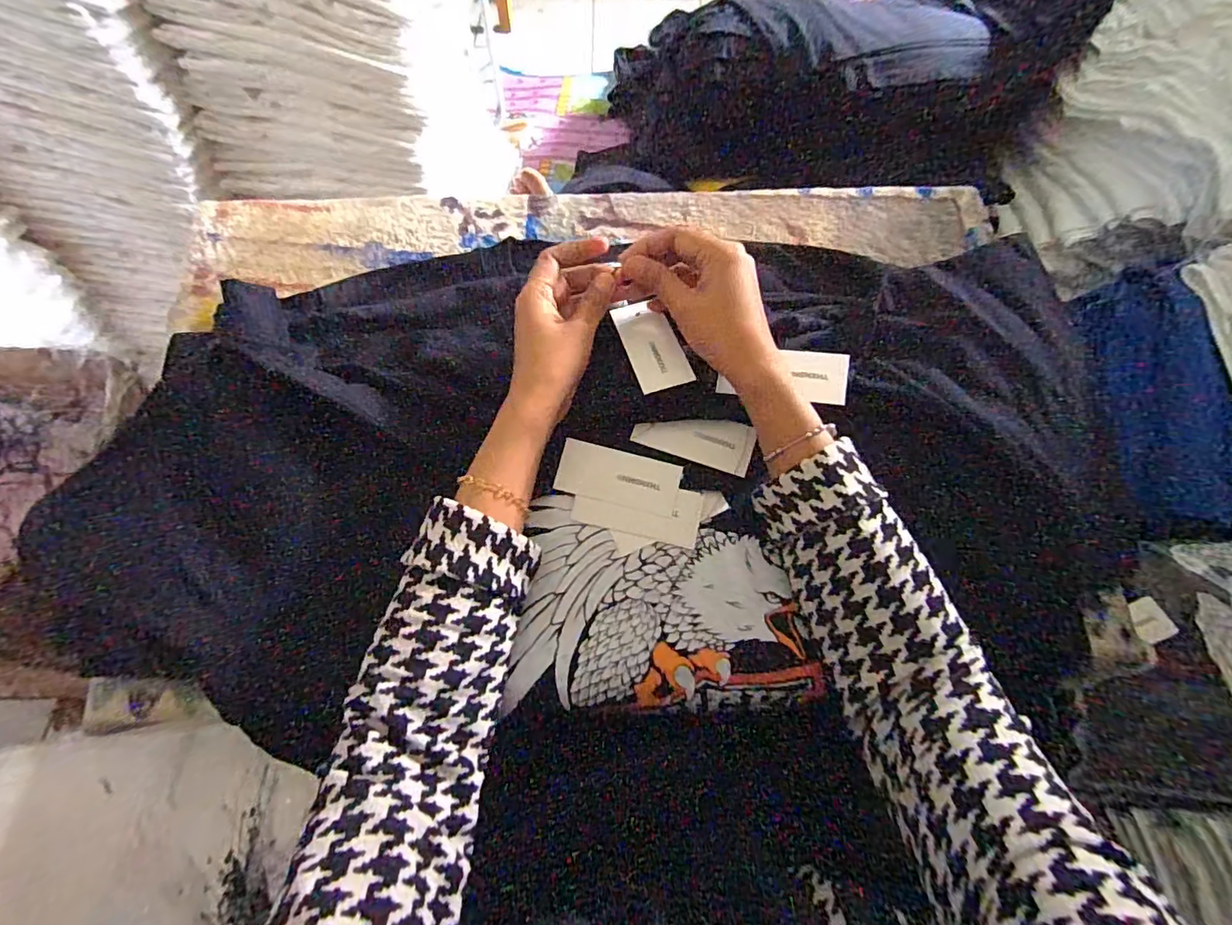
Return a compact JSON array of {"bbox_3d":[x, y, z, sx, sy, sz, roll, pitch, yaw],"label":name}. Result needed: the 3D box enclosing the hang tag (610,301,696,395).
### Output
[{"bbox_3d":[0.026,-0.091,0.405,0.040,0.005,0.088,-19,60,-7],"label":"hang tag"}]

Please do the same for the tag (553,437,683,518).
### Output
[{"bbox_3d":[0.003,0.012,0.394,0.091,0.004,0.039,14,80,1],"label":"tag"}]

